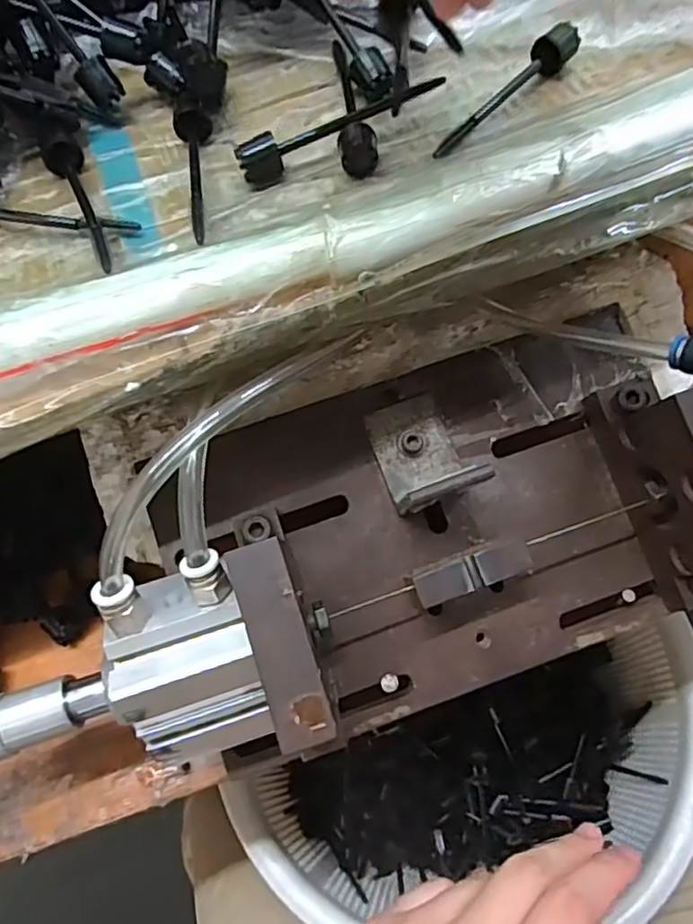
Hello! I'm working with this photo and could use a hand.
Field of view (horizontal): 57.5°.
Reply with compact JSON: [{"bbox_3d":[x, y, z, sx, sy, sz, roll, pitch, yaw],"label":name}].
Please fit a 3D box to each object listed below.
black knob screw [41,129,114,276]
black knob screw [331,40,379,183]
[{"bbox_3d":[-0.101,-0.098,0.242,0.014,0.013,0.084,-24,65,-8],"label":"black knob screw"},{"bbox_3d":[0.000,-0.151,0.262,0.015,0.013,0.089,-8,64,0],"label":"black knob screw"}]

